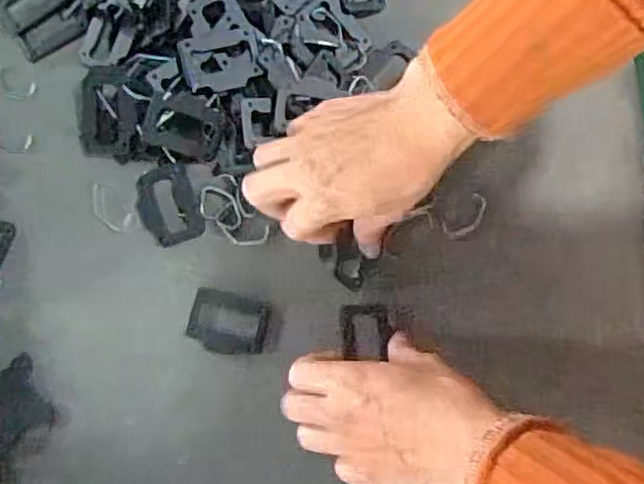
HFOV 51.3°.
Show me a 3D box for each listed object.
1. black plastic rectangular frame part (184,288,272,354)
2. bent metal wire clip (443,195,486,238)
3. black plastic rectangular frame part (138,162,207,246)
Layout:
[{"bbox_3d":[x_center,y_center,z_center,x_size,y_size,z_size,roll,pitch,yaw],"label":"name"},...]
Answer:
[{"bbox_3d":[-0.061,0.052,0.433,0.051,0.004,0.038,14,80,4],"label":"black plastic rectangular frame part"},{"bbox_3d":[0.095,-0.016,0.439,0.035,0.004,0.017,-42,81,-7],"label":"bent metal wire clip"},{"bbox_3d":[-0.103,-0.025,0.444,0.040,0.006,0.052,-19,79,-2],"label":"black plastic rectangular frame part"}]

